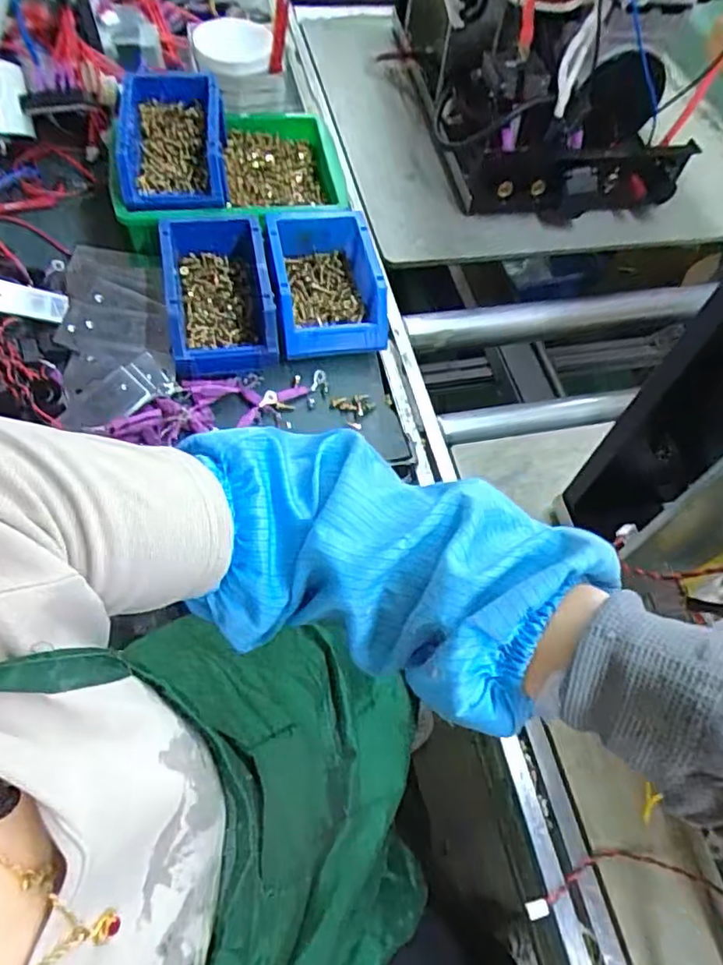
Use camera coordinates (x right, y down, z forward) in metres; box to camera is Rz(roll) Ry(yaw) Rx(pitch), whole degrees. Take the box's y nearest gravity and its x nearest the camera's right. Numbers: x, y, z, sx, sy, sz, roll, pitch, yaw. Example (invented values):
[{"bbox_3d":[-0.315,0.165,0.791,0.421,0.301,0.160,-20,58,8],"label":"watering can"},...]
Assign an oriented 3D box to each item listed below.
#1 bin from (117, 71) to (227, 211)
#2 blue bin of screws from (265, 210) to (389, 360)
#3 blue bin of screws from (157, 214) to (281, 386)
[{"bbox_3d":[-0.206,-0.376,0.673,0.107,0.057,0.175,-3,61,-9],"label":"bin"},{"bbox_3d":[-0.035,-0.214,0.657,0.112,0.063,0.154,-7,61,-10],"label":"blue bin of screws"},{"bbox_3d":[-0.144,-0.194,0.632,0.099,0.063,0.170,-7,61,-10],"label":"blue bin of screws"}]

